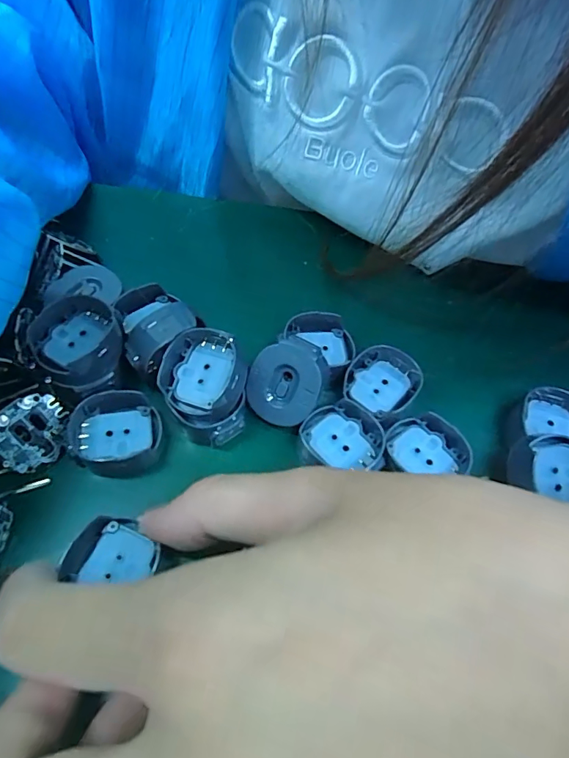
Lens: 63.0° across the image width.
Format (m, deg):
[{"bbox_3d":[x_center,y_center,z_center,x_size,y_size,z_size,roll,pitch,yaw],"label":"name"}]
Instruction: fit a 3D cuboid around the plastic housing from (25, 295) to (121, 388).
[{"bbox_3d":[-0.070,-0.011,0.158,0.028,0.013,0.031,-30,66,-20],"label":"plastic housing"}]

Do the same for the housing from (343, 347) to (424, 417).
[{"bbox_3d":[0.036,0.000,0.168,0.025,0.005,0.026,2,59,-3],"label":"housing"}]

